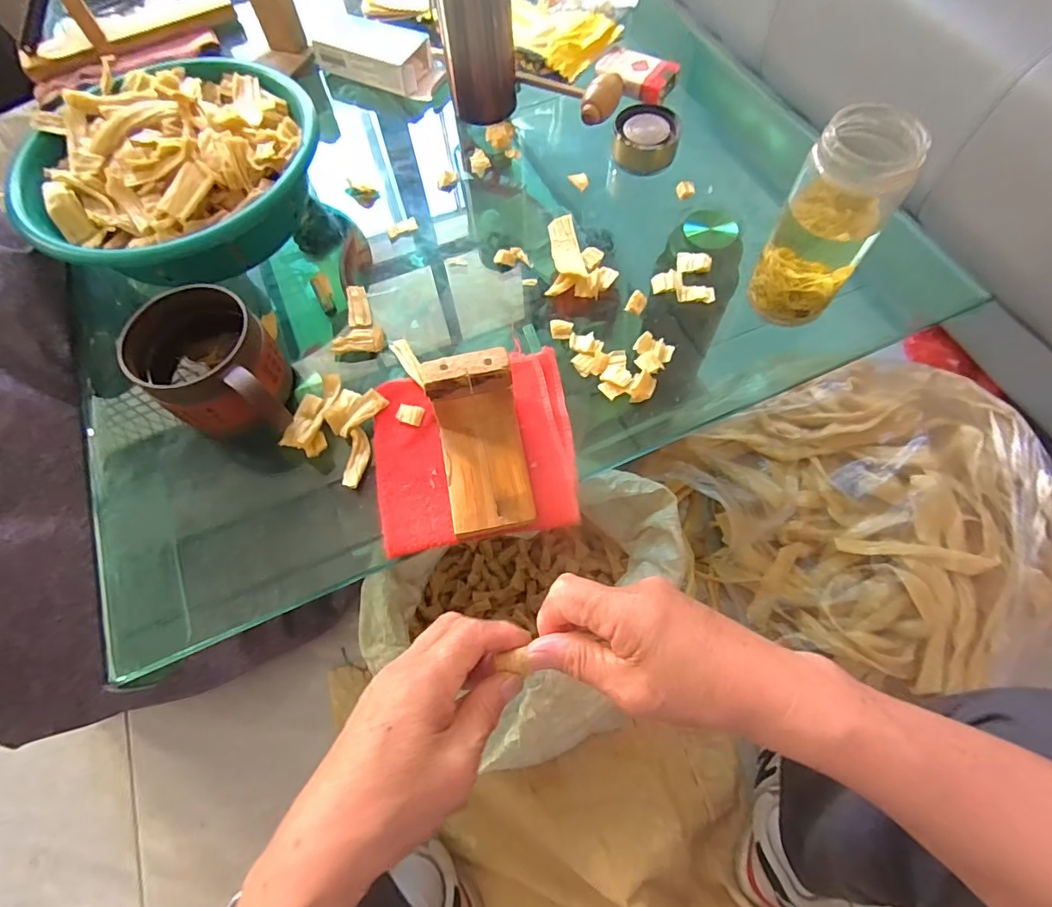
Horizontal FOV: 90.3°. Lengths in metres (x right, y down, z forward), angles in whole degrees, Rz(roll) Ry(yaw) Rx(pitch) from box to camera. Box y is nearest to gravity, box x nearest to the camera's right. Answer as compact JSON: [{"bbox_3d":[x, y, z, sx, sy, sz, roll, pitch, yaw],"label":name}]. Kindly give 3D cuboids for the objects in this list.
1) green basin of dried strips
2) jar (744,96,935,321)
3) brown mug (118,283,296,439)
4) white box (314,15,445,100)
[{"bbox_3d":[-0.328,-0.262,0.492,0.245,0.086,0.247,-1,66,2],"label":"green basin of dried strips"},{"bbox_3d":[0.229,-0.174,0.397,0.068,0.141,0.071,31,70,15],"label":"jar"},{"bbox_3d":[-0.238,-0.064,0.416,0.123,0.079,0.091,31,70,15],"label":"brown mug"},{"bbox_3d":[-0.173,-0.478,0.625,0.164,0.035,0.070,26,69,13],"label":"white box"}]

